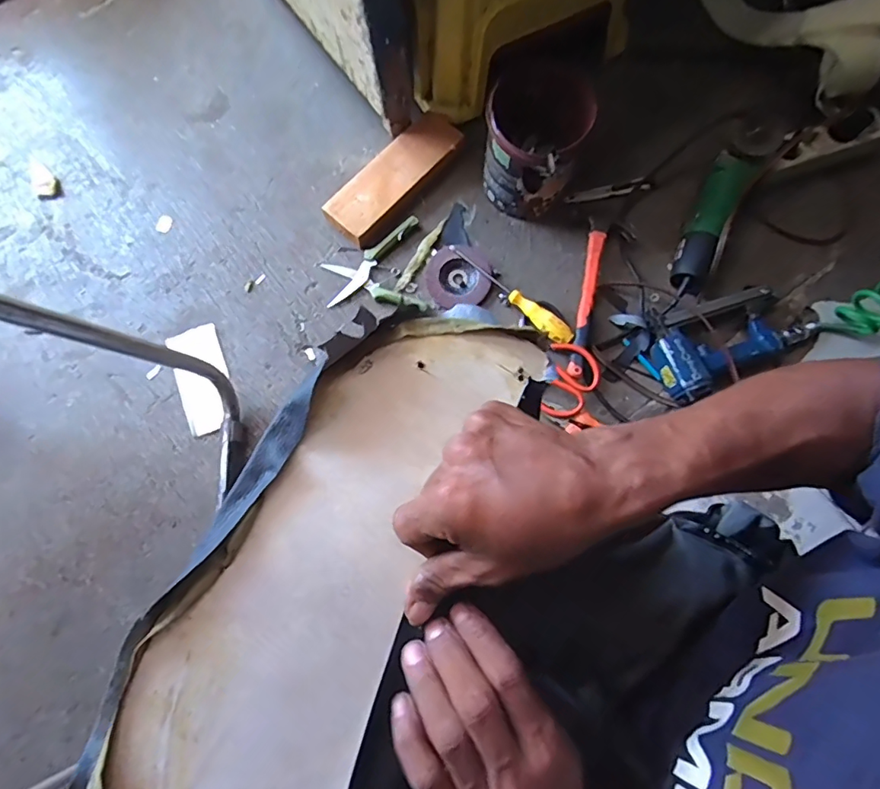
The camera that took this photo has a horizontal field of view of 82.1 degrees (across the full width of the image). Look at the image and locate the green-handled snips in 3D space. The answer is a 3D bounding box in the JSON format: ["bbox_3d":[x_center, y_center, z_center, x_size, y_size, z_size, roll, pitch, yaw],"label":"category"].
[{"bbox_3d":[-0.100,-0.189,0.761,0.146,0.016,0.142,-8,77,-1],"label":"green-handled snips"}]

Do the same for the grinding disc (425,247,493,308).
[{"bbox_3d":[0.028,-0.179,0.762,0.098,0.015,0.087,-13,77,-2],"label":"grinding disc"}]

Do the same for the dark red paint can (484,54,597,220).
[{"bbox_3d":[0.134,-0.361,0.725,0.137,0.174,0.156,14,78,4],"label":"dark red paint can"}]

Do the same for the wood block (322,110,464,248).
[{"bbox_3d":[-0.068,-0.336,0.784,0.090,0.039,0.245,41,81,9],"label":"wood block"}]

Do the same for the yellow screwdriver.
[{"bbox_3d":[0.102,-0.147,0.747,0.221,0.022,0.031,39,80,9],"label":"yellow screwdriver"}]

